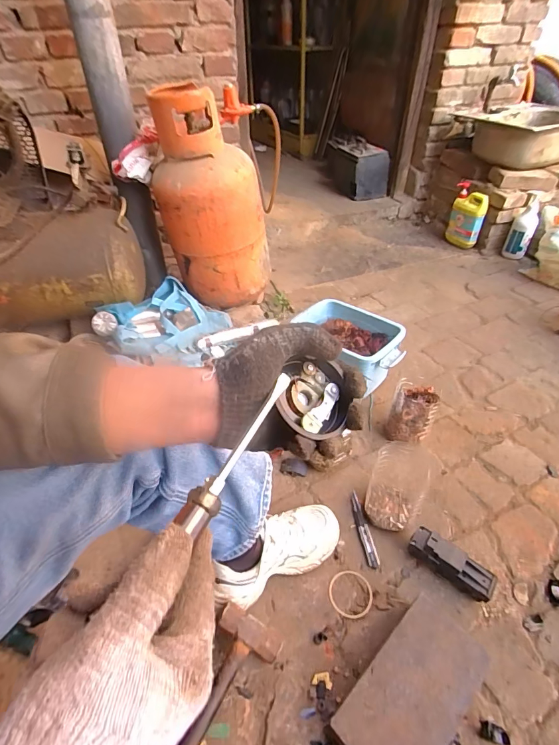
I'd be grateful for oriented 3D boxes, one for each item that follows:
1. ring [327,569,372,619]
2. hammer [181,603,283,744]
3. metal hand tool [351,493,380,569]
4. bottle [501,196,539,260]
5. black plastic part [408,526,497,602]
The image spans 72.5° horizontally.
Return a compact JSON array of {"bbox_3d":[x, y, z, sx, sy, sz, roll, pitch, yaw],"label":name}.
[{"bbox_3d":[0.119,0.371,0.638,0.073,0.007,0.072,-1,41,1],"label":"ring"},{"bbox_3d":[-0.112,0.484,0.480,0.092,0.058,0.331,19,45,22],"label":"hammer"},{"bbox_3d":[0.158,0.292,0.717,0.020,0.015,0.141,-7,42,-6],"label":"metal hand tool"},{"bbox_3d":[0.959,-0.559,1.507,0.087,0.217,0.103,24,47,26],"label":"bottle"},{"bbox_3d":[0.292,0.324,0.649,0.138,0.057,0.048,26,48,28],"label":"black plastic part"}]

